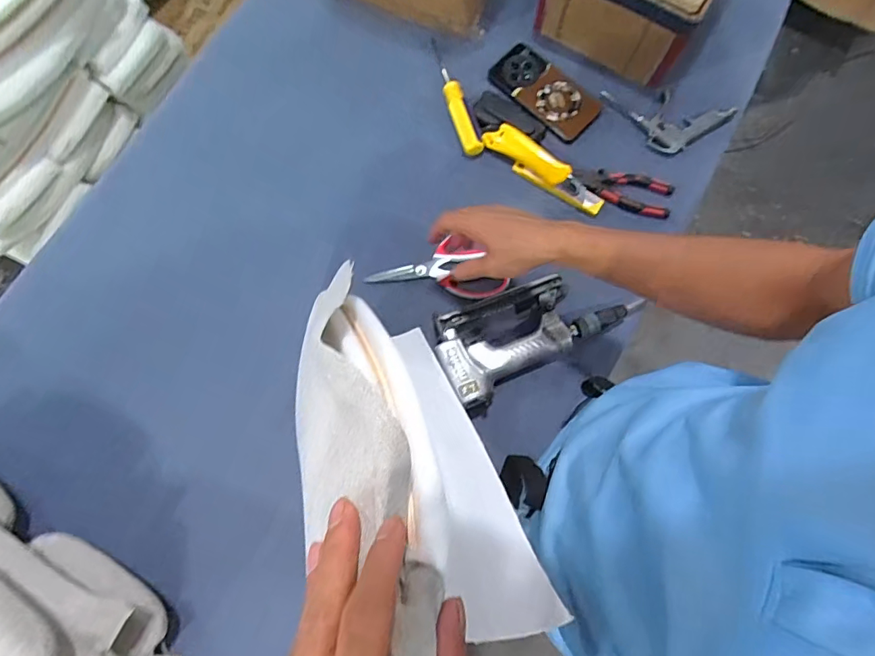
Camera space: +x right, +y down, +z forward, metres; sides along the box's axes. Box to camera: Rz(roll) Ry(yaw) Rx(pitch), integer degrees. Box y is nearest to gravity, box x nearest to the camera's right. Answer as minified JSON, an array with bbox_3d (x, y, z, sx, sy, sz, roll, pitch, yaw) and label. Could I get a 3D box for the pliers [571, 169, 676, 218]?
[{"bbox_3d":[0.252,-0.192,0.653,0.139,0.023,0.051,13,78,4],"label":"pliers"}]

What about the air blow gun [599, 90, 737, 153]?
[{"bbox_3d":[0.325,-0.288,0.655,0.188,0.035,0.079,6,77,2],"label":"air blow gun"}]

